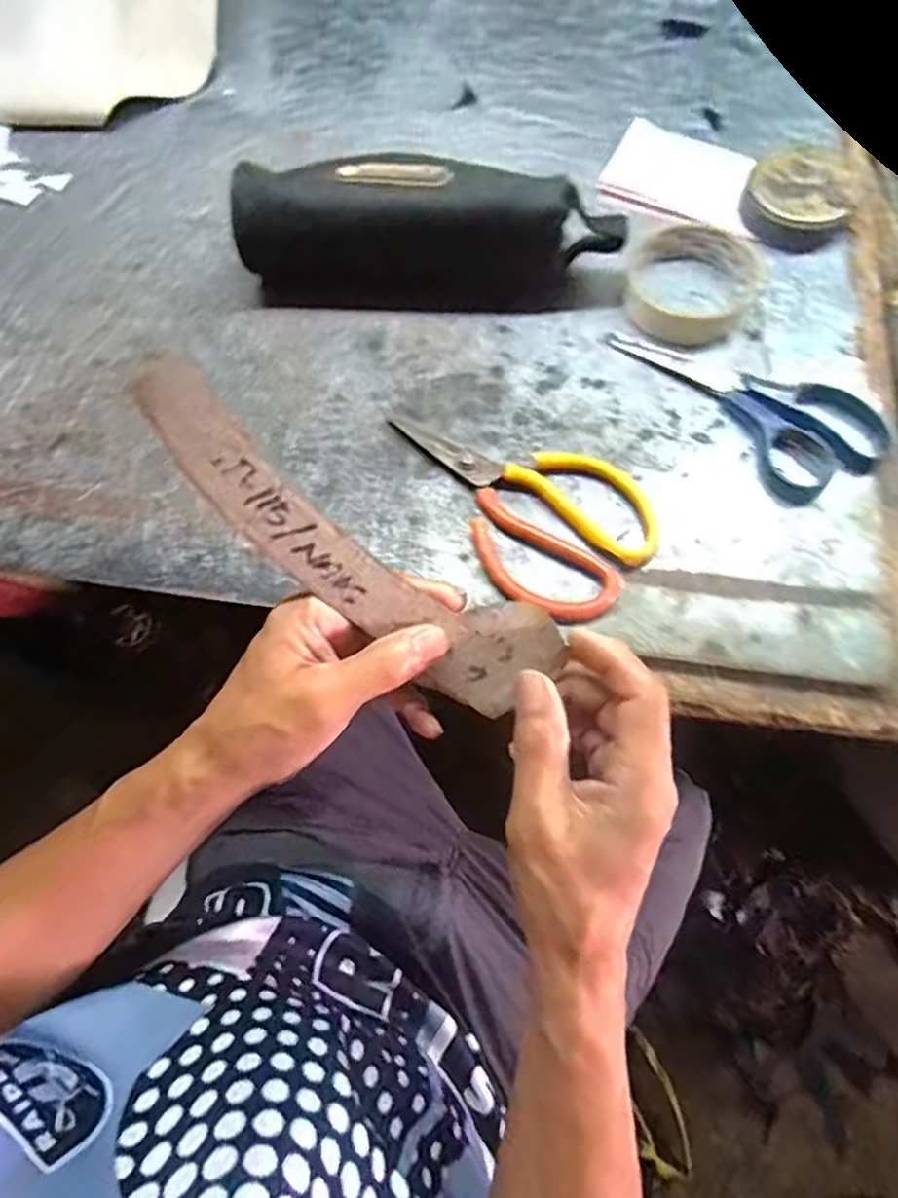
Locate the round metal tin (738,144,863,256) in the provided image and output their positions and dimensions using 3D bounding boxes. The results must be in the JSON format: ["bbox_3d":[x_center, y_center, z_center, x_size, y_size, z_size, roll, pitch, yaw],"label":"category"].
[{"bbox_3d":[0.245,-0.282,0.436,0.073,0.024,0.067,-1,75,3],"label":"round metal tin"}]

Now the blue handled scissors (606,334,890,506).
[{"bbox_3d":[0.185,-0.131,0.391,0.074,0.016,0.168,-39,76,-7],"label":"blue handled scissors"}]

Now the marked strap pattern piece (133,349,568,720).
[{"bbox_3d":[-0.044,-0.016,0.272,0.205,0.005,0.058,34,111,-13],"label":"marked strap pattern piece"}]

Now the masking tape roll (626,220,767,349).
[{"bbox_3d":[0.167,-0.216,0.421,0.080,0.017,0.098,38,80,12],"label":"masking tape roll"}]

